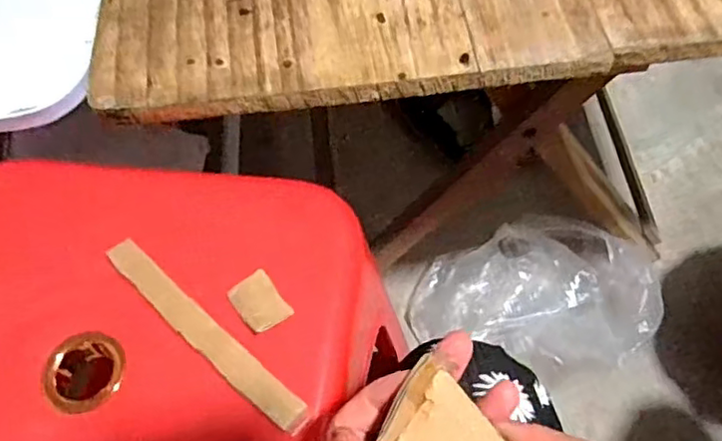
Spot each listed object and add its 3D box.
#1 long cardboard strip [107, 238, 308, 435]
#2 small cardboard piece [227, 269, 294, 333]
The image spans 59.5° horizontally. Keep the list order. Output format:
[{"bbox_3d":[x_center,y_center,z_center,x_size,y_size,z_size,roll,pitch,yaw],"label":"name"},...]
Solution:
[{"bbox_3d":[-0.093,0.062,0.364,0.161,0.005,0.018,36,66,24],"label":"long cardboard strip"},{"bbox_3d":[-0.059,0.047,0.367,0.026,0.005,0.035,-33,61,-20],"label":"small cardboard piece"}]

